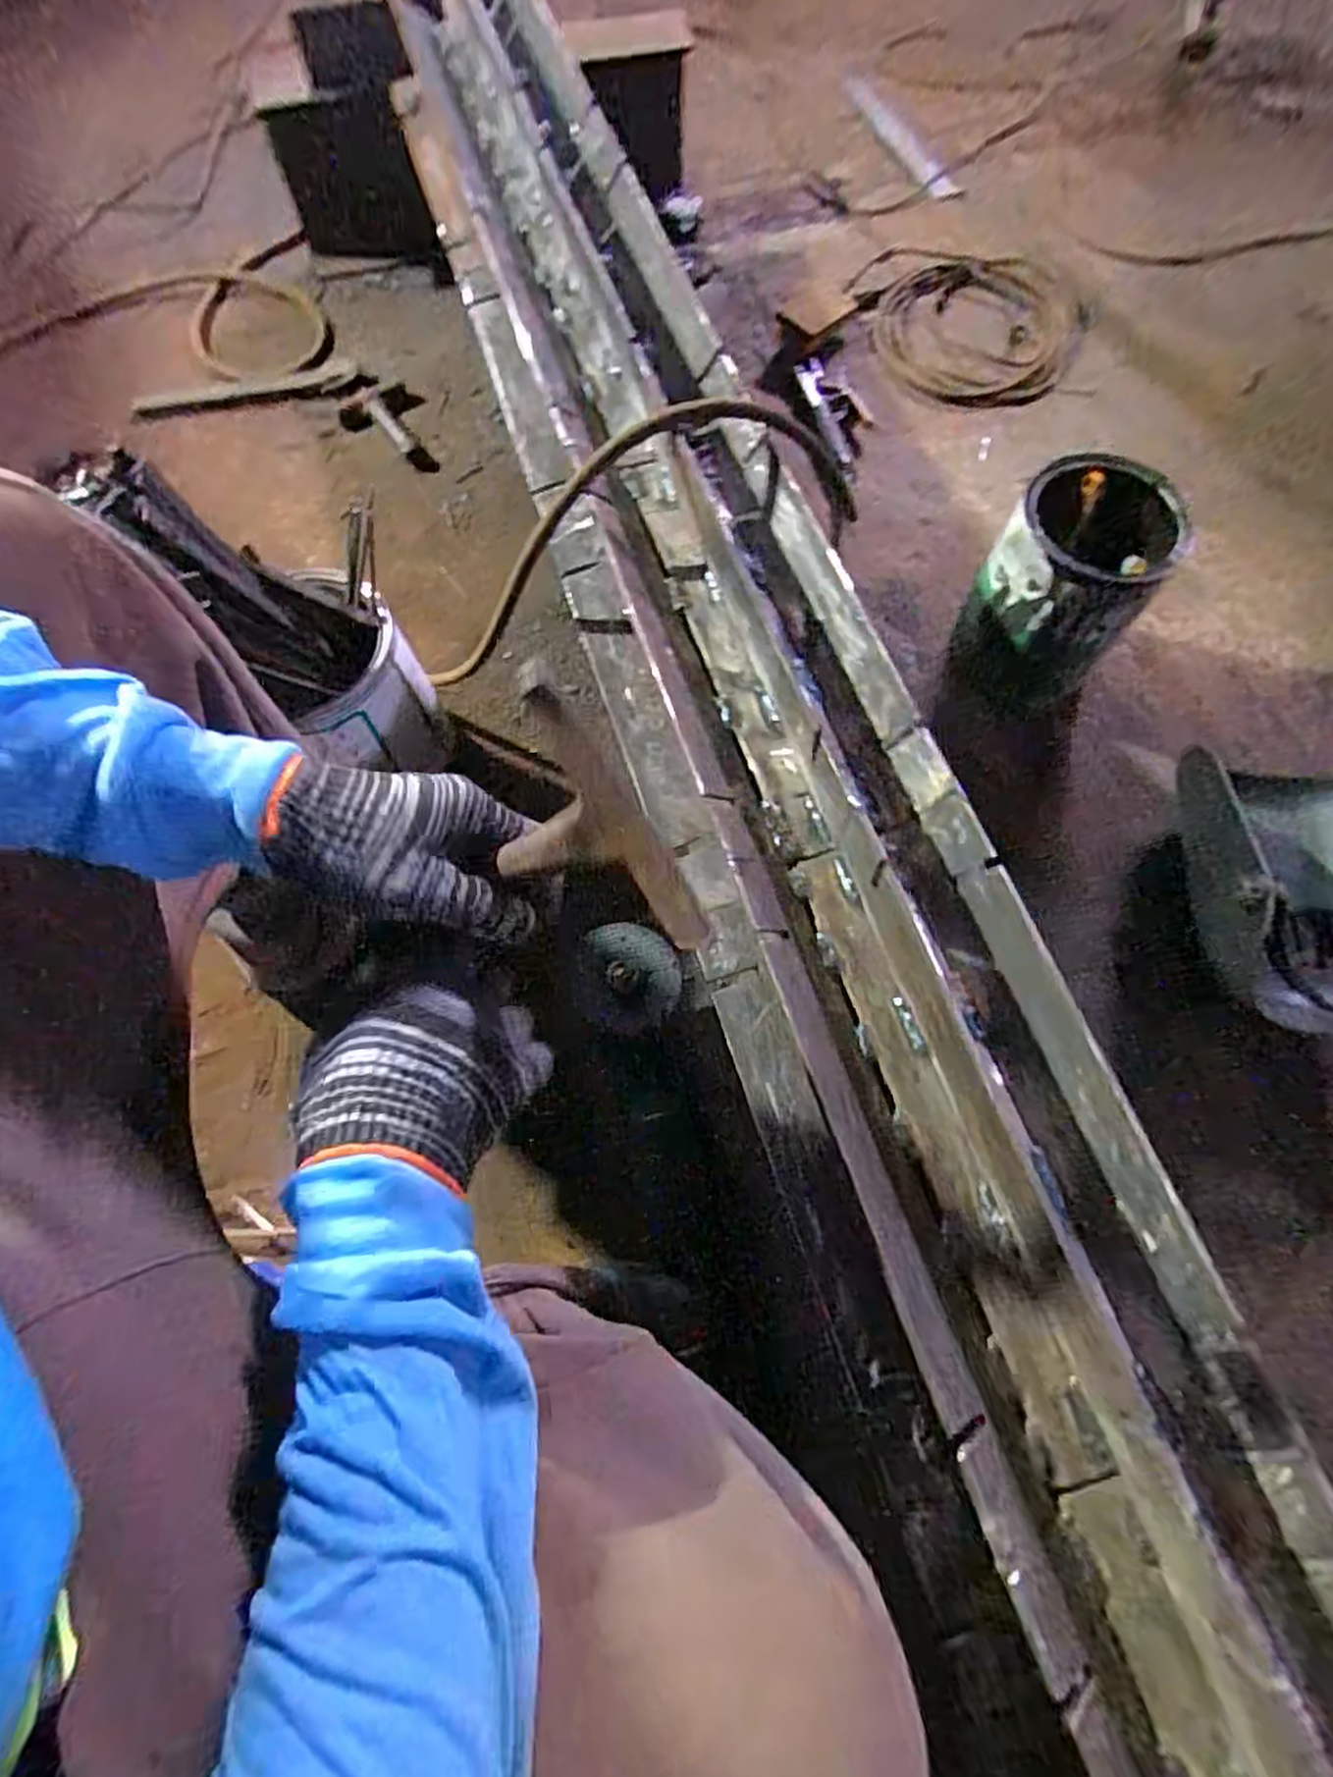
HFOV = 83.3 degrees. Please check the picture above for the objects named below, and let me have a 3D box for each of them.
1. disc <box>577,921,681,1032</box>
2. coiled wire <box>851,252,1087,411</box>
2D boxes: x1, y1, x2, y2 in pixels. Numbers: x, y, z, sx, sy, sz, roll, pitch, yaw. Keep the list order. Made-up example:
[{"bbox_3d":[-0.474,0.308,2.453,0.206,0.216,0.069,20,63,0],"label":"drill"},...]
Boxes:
[{"bbox_3d":[-0.035,0.080,0.686,0.093,0.018,0.098,10,68,3],"label":"disc"},{"bbox_3d":[0.459,-0.833,1.102,0.325,0.034,0.294,-8,68,-4],"label":"coiled wire"}]

